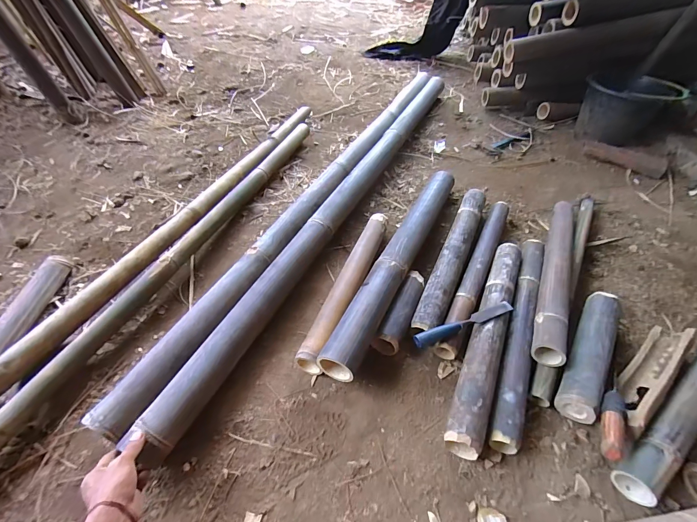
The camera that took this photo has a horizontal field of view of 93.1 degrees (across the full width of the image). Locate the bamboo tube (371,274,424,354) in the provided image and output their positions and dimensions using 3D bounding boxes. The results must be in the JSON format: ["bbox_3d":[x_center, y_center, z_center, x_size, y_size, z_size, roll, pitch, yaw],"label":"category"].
[{"bbox_3d":[0.121,0.111,0.730,0.062,0.052,0.222,23,52,15],"label":"bamboo tube"}]

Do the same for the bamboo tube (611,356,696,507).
[{"bbox_3d":[0.686,0.236,0.639,0.585,0.064,0.060,-27,56,-24],"label":"bamboo tube"}]

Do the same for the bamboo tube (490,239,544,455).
[{"bbox_3d":[0.384,0.134,0.727,0.059,0.041,0.561,22,52,14],"label":"bamboo tube"}]

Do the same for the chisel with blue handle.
[{"bbox_3d":[0.239,0.135,0.693,0.231,0.030,0.027,-16,53,-17],"label":"chisel with blue handle"}]

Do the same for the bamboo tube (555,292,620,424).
[{"bbox_3d":[0.501,0.185,0.687,0.072,0.070,0.318,31,54,21],"label":"bamboo tube"}]

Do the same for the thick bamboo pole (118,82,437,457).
[{"bbox_3d":[0.014,-0.213,0.984,0.075,0.083,1.518,22,52,14],"label":"thick bamboo pole"}]

